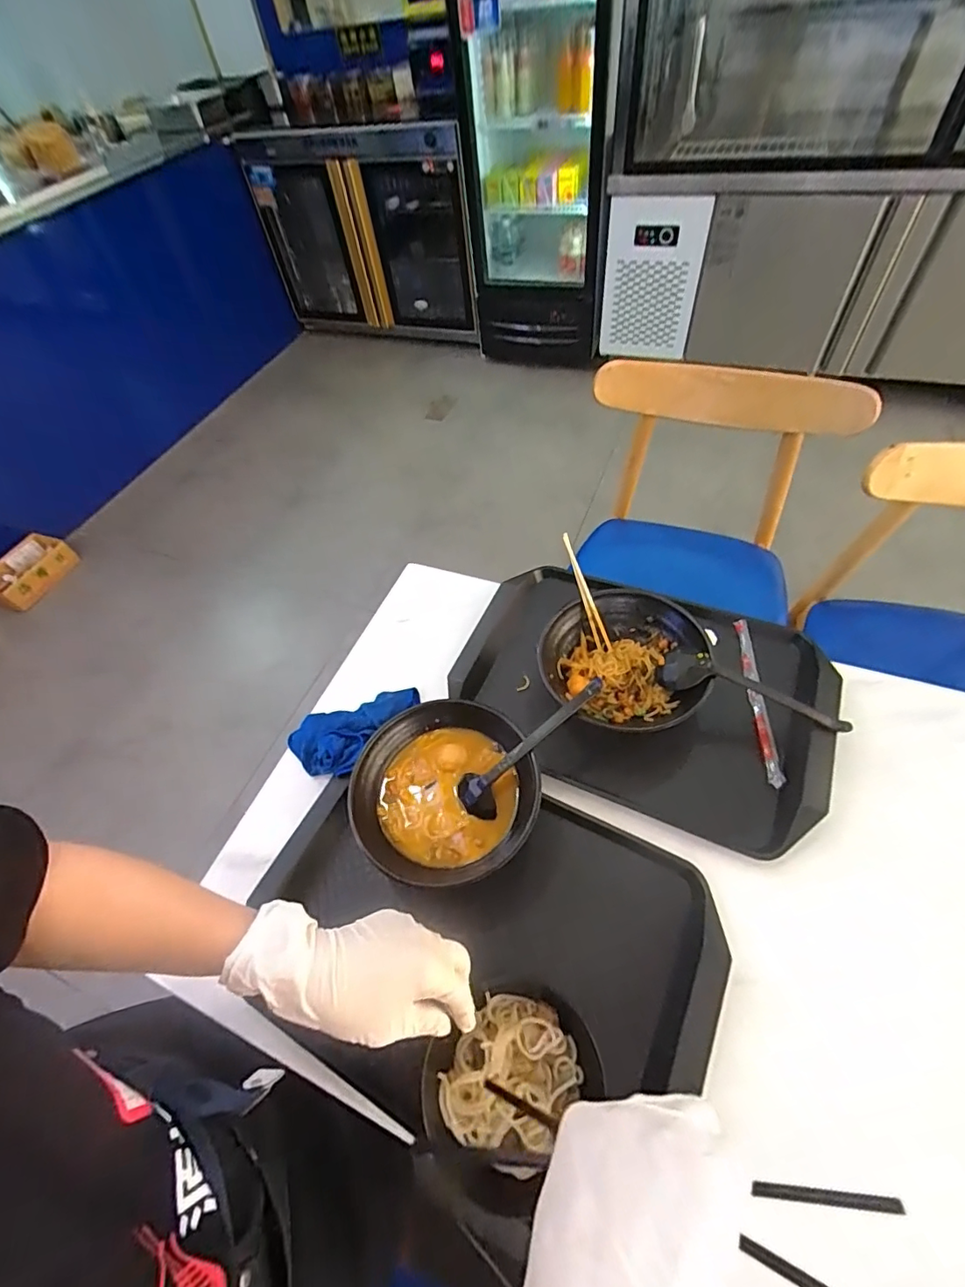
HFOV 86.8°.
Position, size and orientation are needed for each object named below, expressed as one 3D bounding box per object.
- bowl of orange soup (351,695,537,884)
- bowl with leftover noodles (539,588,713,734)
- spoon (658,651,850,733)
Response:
[{"bbox_3d":[-0.039,0.155,0.536,0.187,0.065,0.182,-2,58,3],"label":"bowl of orange soup"},{"bbox_3d":[0.162,0.024,0.600,0.175,0.083,0.182,-2,58,3],"label":"bowl with leftover noodles"},{"bbox_3d":[0.298,0.053,0.573,0.203,0.052,0.053,16,59,-1],"label":"spoon"}]

